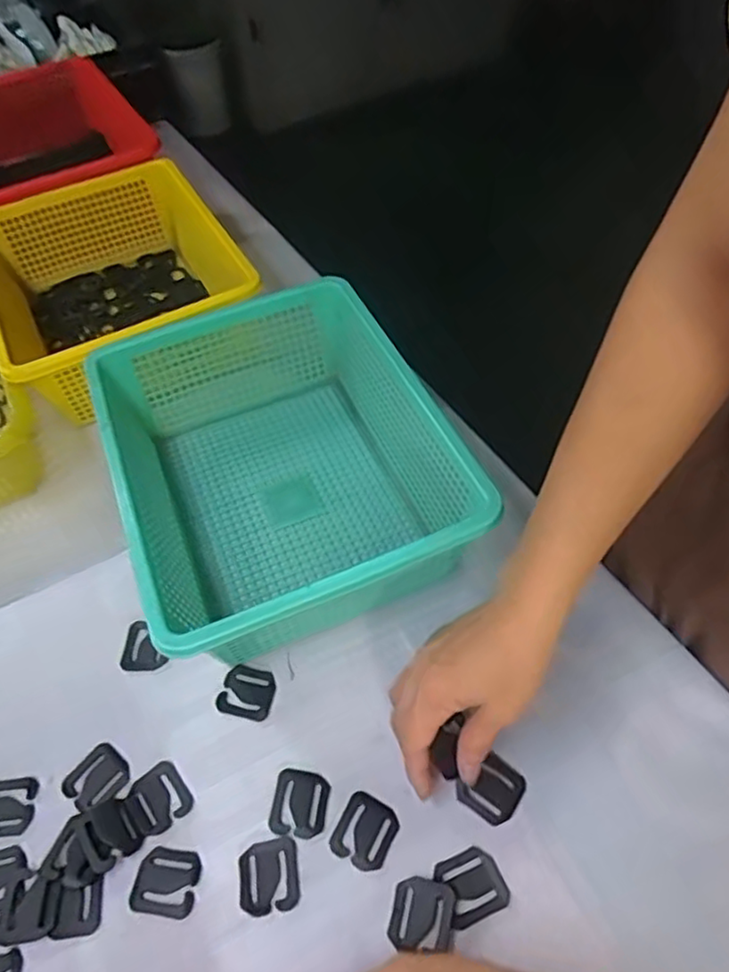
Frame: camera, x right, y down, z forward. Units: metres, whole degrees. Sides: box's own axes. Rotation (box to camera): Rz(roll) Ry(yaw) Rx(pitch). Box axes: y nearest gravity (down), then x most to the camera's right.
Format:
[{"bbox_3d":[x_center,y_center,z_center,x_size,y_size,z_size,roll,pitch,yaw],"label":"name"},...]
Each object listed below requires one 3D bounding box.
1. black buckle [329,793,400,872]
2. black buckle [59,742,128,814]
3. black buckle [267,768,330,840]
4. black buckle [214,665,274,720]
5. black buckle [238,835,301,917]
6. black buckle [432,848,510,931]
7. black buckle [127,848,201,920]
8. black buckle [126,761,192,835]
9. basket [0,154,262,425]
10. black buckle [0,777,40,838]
[{"bbox_3d":[0.000,0.215,0.411,0.037,0.004,0.039,23,58,20],"label":"black buckle"},{"bbox_3d":[-0.180,0.195,0.440,0.036,0.004,0.038,31,61,25],"label":"black buckle"},{"bbox_3d":[-0.042,0.204,0.425,0.037,0.004,0.039,6,54,9],"label":"black buckle"},{"bbox_3d":[-0.084,0.146,0.468,0.037,0.005,0.035,8,54,10],"label":"black buckle"},{"bbox_3d":[-0.059,0.236,0.399,0.036,0.004,0.039,-10,53,-3],"label":"black buckle"},{"bbox_3d":[0.064,0.236,0.390,0.036,0.004,0.035,-21,54,-12],"label":"black buckle"},{"bbox_3d":[-0.122,0.242,0.403,0.040,0.004,0.036,5,53,8],"label":"black buckle"},{"bbox_3d":[-0.135,0.204,0.431,0.035,0.004,0.038,-35,58,-20],"label":"black buckle"},{"bbox_3d":[-0.253,-0.208,0.694,0.273,0.101,0.309,-29,56,-17],"label":"basket"},{"bbox_3d":[-0.237,0.211,0.432,0.039,0.004,0.035,-7,53,-1],"label":"black buckle"}]

